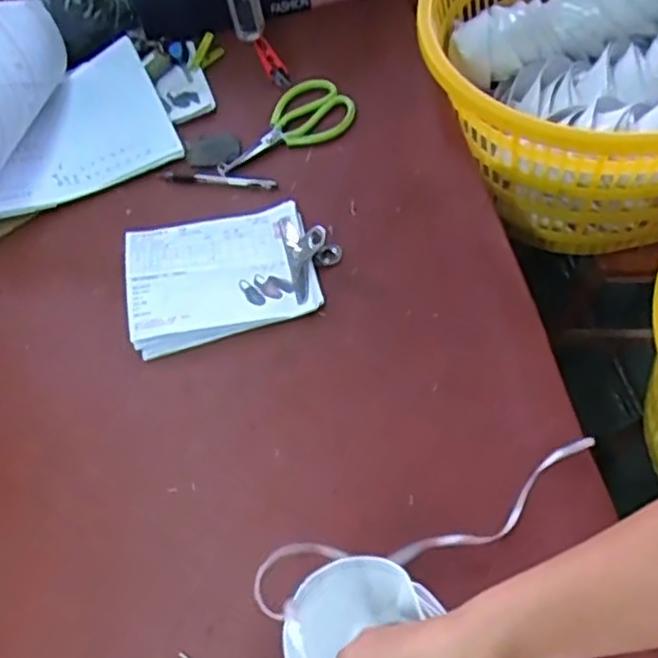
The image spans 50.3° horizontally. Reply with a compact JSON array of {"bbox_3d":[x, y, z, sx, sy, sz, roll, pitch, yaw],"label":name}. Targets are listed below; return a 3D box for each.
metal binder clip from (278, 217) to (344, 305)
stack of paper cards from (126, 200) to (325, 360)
[{"bbox_3d":[-0.018,-0.091,0.797,0.062,0.038,0.113,-11,62,-3],"label":"metal binder clip"},{"bbox_3d":[-0.128,-0.068,0.805,0.210,0.020,0.158,-14,62,-4],"label":"stack of paper cards"}]

